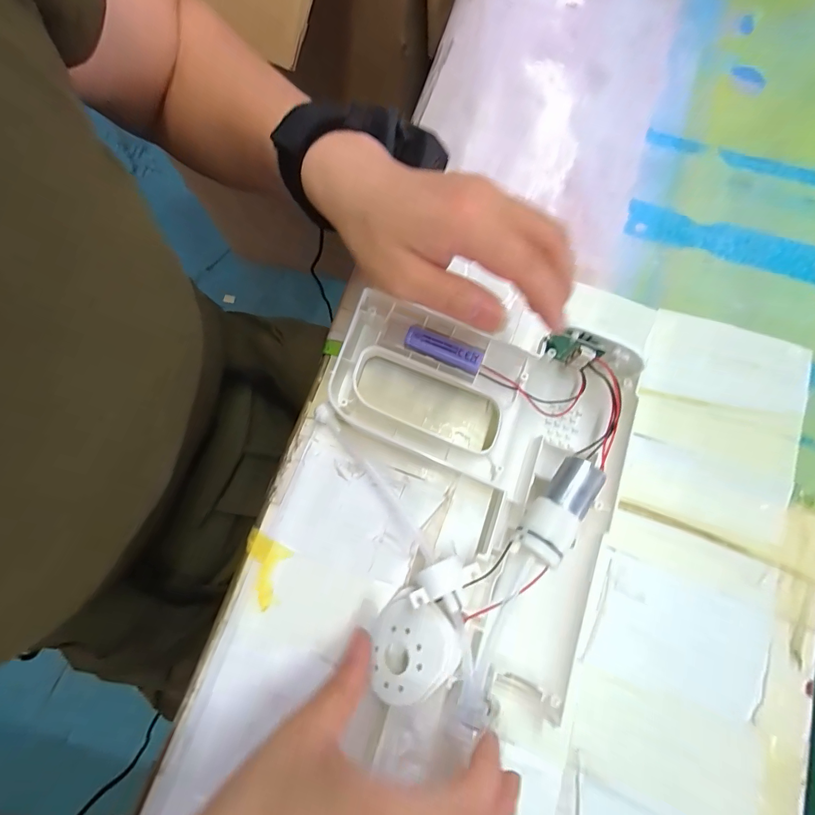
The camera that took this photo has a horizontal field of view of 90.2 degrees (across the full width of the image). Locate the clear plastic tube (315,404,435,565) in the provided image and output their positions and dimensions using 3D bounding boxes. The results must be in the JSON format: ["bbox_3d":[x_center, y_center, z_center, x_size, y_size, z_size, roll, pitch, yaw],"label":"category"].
[{"bbox_3d":[-0.021,0.047,0.256,0.009,0.013,0.117,-37,79,-8],"label":"clear plastic tube"}]

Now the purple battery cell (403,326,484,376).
[{"bbox_3d":[0.023,-0.036,0.256,0.049,0.015,0.015,24,78,6],"label":"purple battery cell"}]

